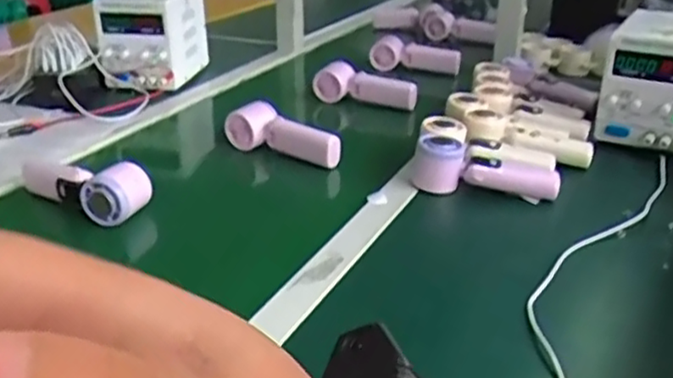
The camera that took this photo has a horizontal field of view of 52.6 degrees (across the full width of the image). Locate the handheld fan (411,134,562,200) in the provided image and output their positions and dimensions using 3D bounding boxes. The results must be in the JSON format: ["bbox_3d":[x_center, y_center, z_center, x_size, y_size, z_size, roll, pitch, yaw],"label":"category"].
[{"bbox_3d":[0.174,-0.023,0.801,0.171,0.059,0.062,10,27,20],"label":"handheld fan"}]

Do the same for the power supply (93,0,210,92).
[{"bbox_3d":[-0.322,-0.279,1.210,0.129,0.157,0.192,7,26,14],"label":"power supply"}]

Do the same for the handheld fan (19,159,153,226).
[{"bbox_3d":[-0.284,-0.013,0.768,0.163,0.051,0.056,16,30,31],"label":"handheld fan"}]

